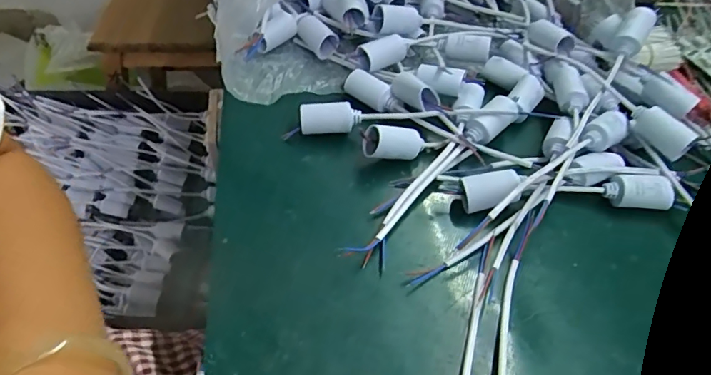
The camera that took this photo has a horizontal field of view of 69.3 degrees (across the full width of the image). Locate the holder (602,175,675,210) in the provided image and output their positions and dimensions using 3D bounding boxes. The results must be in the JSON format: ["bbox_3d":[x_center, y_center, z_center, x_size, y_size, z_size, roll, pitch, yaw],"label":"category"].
[{"bbox_3d":[0.233,0.006,0.424,0.057,0.026,0.022,0,47,-5],"label":"holder"}]

